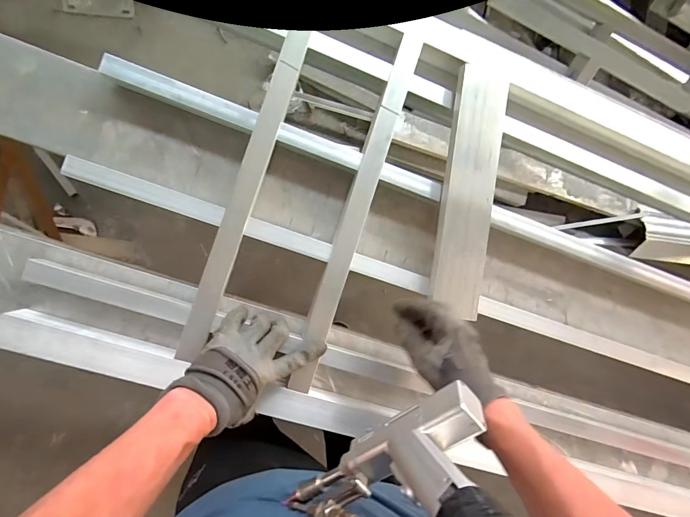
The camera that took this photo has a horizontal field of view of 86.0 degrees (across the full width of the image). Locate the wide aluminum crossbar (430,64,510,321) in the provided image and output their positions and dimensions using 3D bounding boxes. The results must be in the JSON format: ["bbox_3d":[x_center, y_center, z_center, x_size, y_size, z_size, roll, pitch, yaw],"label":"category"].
[{"bbox_3d":[0.181,-0.097,0.530,0.078,0.025,0.348,7,89,-10],"label":"wide aluminum crossbar"}]

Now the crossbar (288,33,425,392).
[{"bbox_3d":[0.017,-0.068,0.518,0.033,0.019,0.514,19,88,-9],"label":"crossbar"}]

